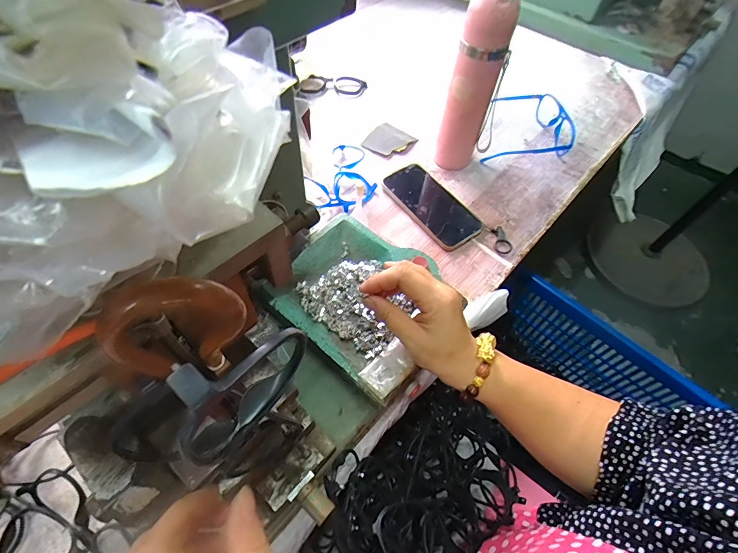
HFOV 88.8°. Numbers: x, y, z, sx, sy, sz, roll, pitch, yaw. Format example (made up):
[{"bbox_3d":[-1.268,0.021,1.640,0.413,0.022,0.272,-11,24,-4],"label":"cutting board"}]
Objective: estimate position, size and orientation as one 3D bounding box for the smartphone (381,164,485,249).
[{"bbox_3d":[0.097,-0.112,0.575,0.085,0.012,0.160,-30,64,-20],"label":"smartphone"}]

